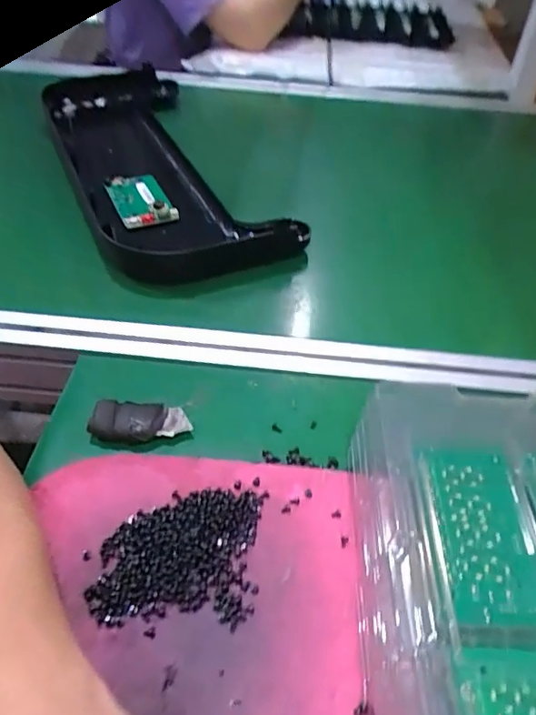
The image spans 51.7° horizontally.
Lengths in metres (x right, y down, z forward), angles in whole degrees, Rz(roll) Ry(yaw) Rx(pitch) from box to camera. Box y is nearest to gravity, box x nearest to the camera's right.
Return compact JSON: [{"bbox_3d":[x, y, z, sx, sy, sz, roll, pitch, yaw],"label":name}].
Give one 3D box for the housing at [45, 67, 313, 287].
[{"bbox_3d":[-0.164,-0.275,0.742,0.210,0.065,0.583,-17,49,-18],"label":"housing"}]

